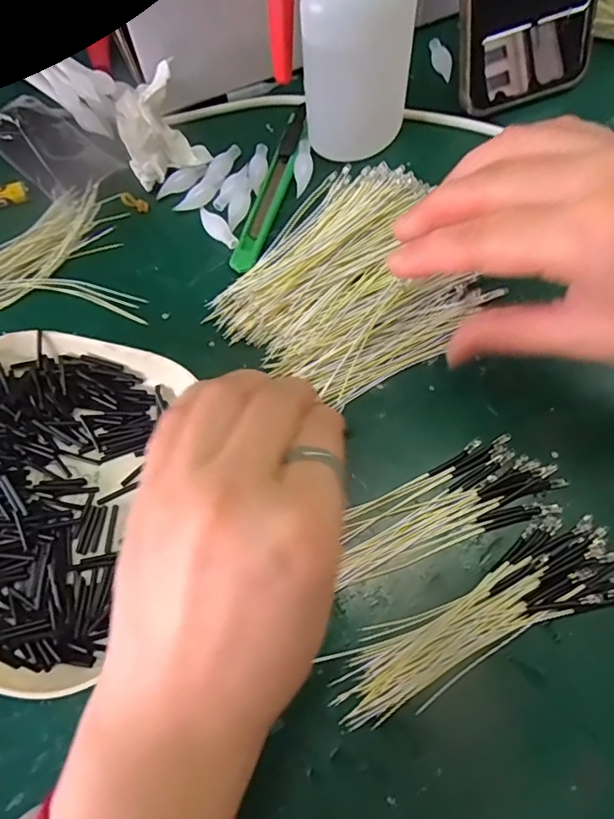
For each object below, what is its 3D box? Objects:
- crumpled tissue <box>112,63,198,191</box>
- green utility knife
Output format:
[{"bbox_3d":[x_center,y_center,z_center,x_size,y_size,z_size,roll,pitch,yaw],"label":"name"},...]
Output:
[{"bbox_3d":[-0.083,-0.151,0.288,0.035,0.037,0.032,-22,69,-6],"label":"crumpled tissue"},{"bbox_3d":[-0.018,-0.124,0.296,0.013,0.006,0.115,15,70,8],"label":"green utility knife"}]

